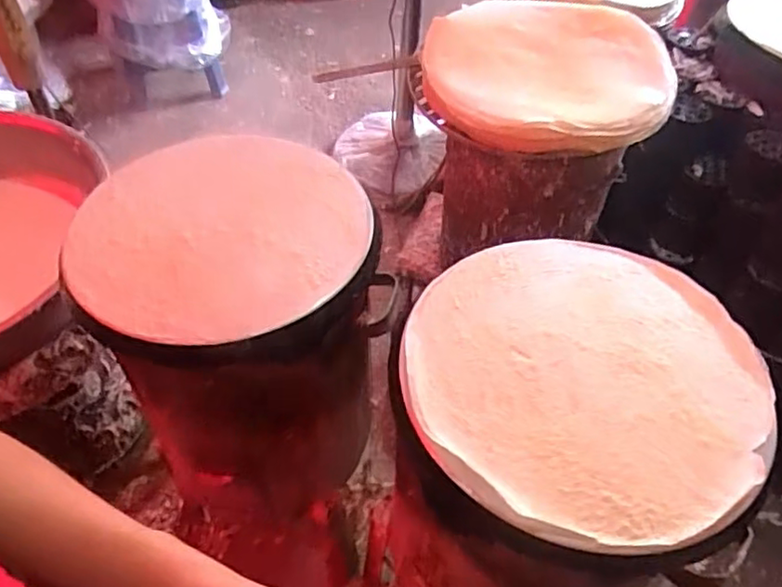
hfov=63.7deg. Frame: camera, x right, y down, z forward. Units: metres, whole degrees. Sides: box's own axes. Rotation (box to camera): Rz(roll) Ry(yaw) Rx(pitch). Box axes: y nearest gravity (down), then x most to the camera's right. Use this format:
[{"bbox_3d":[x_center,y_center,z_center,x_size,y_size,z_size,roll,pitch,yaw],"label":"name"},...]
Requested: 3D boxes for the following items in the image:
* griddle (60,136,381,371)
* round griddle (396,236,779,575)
[{"bbox_3d":[-0.208,-0.077,0.797,0.369,0.054,0.361,1,49,-1],"label":"griddle"},{"bbox_3d":[0.195,0.082,0.661,0.359,0.029,0.377,1,49,-1],"label":"round griddle"}]

